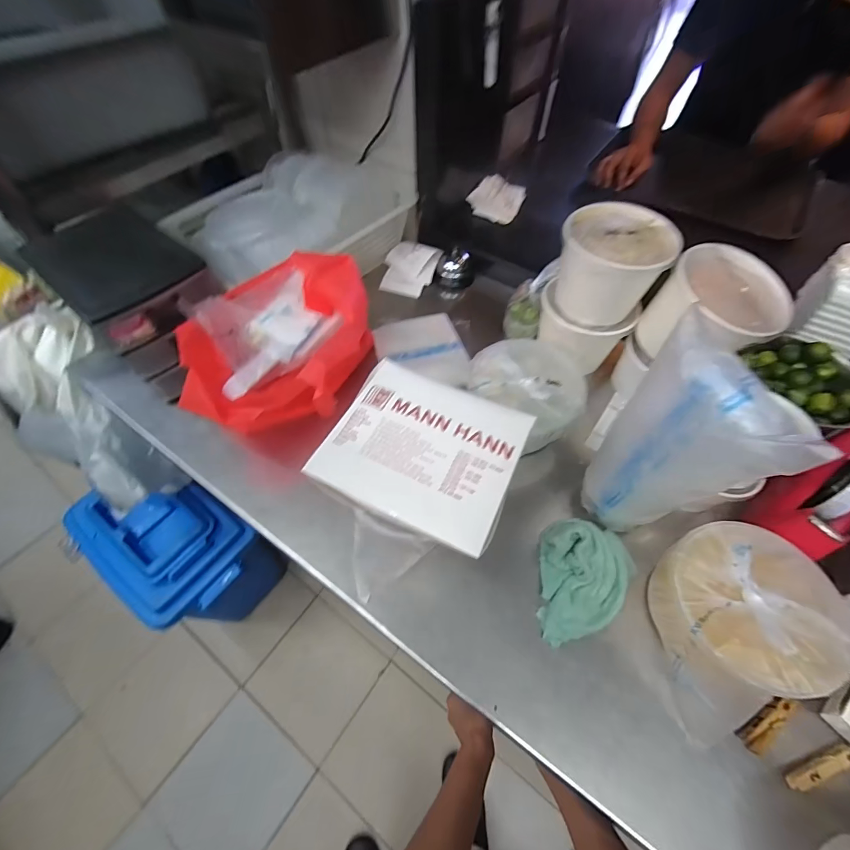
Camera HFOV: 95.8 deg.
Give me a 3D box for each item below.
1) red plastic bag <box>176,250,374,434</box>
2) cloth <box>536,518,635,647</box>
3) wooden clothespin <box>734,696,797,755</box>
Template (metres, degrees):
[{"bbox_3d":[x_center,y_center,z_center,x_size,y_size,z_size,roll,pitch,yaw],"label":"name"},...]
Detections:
[{"bbox_3d":[-0.183,-0.100,0.522,0.157,0.144,0.263,14,58,9],"label":"red plastic bag"},{"bbox_3d":[0.183,0.173,0.430,0.098,0.037,0.130,9,57,6],"label":"cloth"},{"bbox_3d":[0.331,0.286,0.371,0.064,0.010,0.023,-31,62,-18],"label":"wooden clothespin"}]

